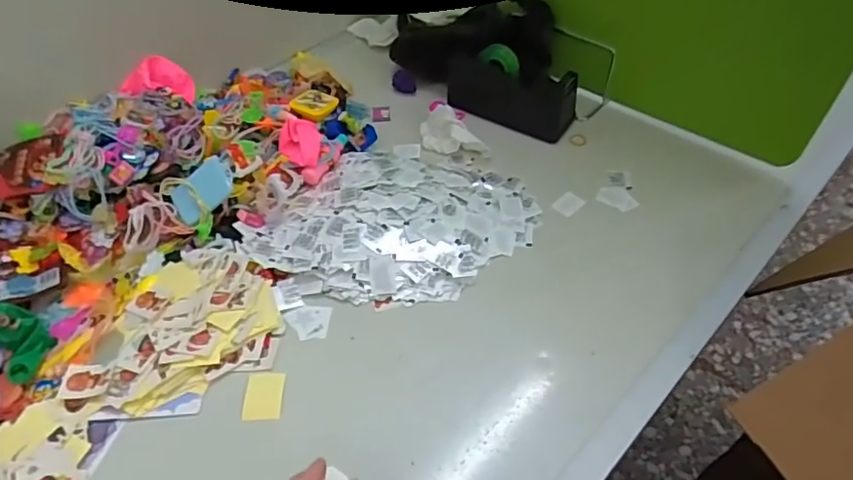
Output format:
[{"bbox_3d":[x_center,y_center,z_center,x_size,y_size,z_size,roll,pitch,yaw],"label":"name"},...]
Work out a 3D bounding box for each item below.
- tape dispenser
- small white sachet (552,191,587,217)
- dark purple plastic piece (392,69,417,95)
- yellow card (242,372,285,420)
[{"bbox_3d":[0.099,-0.179,0.658,0.154,0.074,0.047,22,53,18],"label":"tape dispenser"},{"bbox_3d":[0.151,-0.038,0.590,0.033,0.005,0.024,-35,57,-26],"label":"small white sachet"},{"bbox_3d":[-0.029,-0.205,0.717,0.030,0.022,0.020,-1,49,0],"label":"dark purple plastic piece"},{"bbox_3d":[-0.132,0.126,0.452,0.030,0.004,0.039,-2,49,-1],"label":"yellow card"}]

